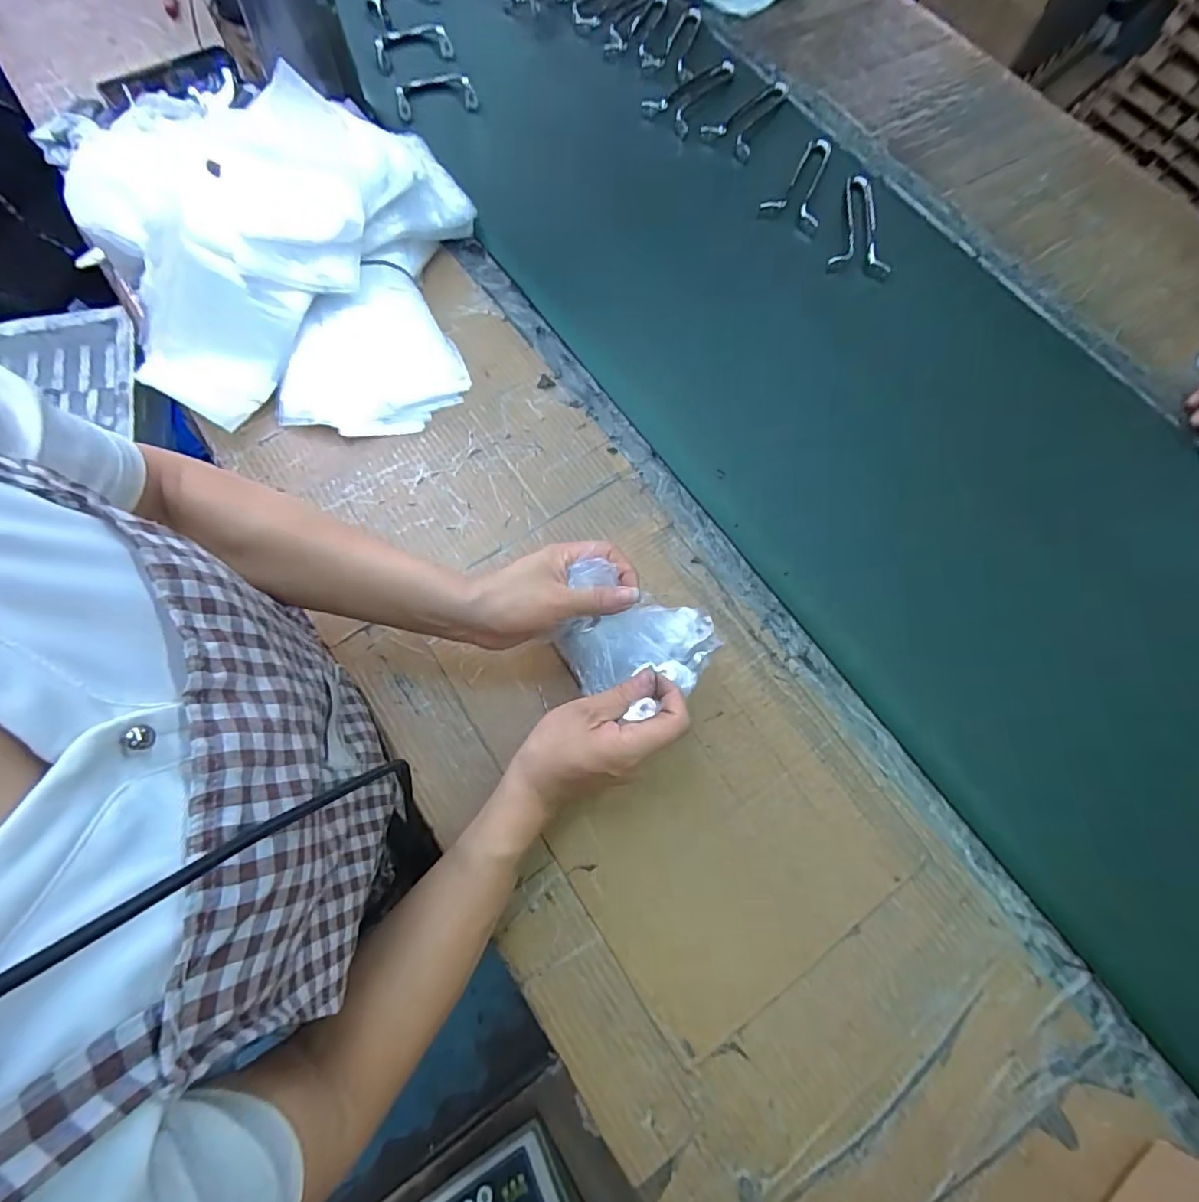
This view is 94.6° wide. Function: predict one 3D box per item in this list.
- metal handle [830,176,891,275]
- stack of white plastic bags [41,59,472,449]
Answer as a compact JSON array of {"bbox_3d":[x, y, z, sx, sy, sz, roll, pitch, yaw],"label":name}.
[{"bbox_3d":[0.311,-0.460,0.665,0.068,0.012,0.157,8,70,0],"label":"metal handle"},{"bbox_3d":[-0.307,-0.330,0.527,0.325,0.139,0.304,-1,71,-3],"label":"stack of white plastic bags"}]

